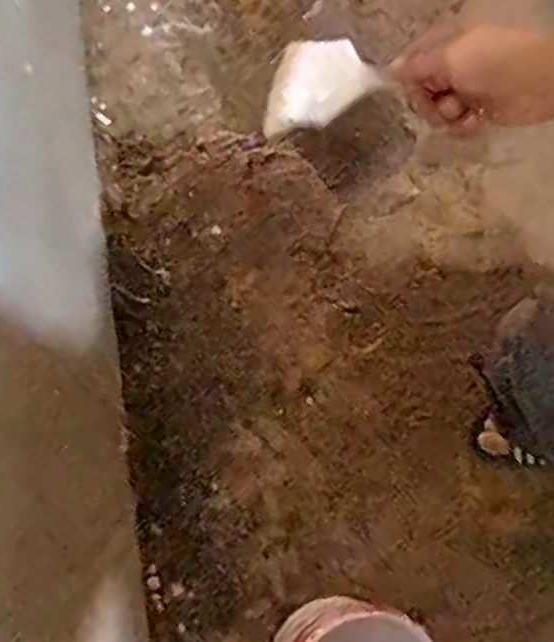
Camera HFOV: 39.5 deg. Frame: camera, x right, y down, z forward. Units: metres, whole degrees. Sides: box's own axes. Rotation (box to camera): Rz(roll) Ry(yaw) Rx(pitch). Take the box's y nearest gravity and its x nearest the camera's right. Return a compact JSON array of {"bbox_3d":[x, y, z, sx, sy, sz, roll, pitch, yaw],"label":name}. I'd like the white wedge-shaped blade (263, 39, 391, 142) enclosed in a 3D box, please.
[{"bbox_3d":[0.037,-0.206,0.655,0.119,0.016,0.081,-10,74,43],"label":"white wedge-shaped blade"}]

